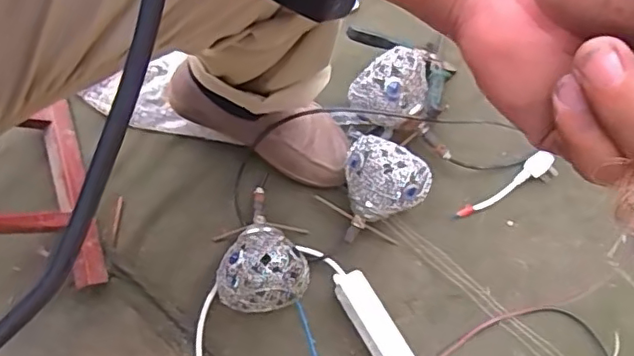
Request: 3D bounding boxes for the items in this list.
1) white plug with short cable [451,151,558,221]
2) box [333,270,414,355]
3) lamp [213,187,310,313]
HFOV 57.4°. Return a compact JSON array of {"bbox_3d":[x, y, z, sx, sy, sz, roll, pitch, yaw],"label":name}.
[{"bbox_3d":[0.244,0.014,0.756,0.148,0.031,0.036,-28,77,-7],"label":"white plug with short cable"},{"bbox_3d":[0.071,0.180,0.696,0.037,0.059,0.145,-30,77,-8],"label":"box"},{"bbox_3d":[-0.069,0.083,0.698,0.104,0.100,0.145,-7,75,-2],"label":"lamp"}]

